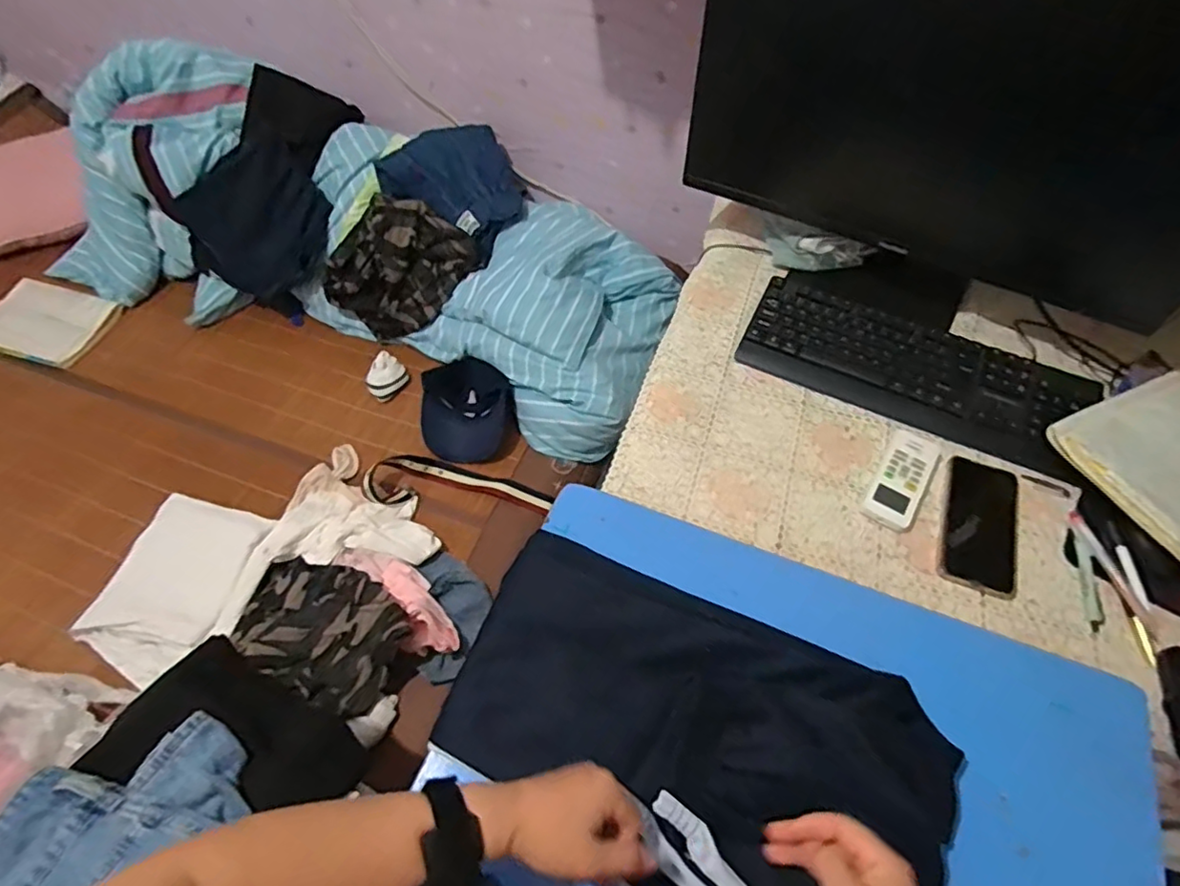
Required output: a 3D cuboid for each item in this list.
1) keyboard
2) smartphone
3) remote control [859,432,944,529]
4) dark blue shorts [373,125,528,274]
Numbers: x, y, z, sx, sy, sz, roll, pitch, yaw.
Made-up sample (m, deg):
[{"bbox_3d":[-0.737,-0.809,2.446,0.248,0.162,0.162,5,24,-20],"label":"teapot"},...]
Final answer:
[{"bbox_3d":[0.420,-0.097,0.797,0.417,0.035,0.157,24,59,15],"label":"keyboard"},{"bbox_3d":[0.444,0.091,0.688,0.081,0.007,0.166,19,58,12],"label":"smartphone"},{"bbox_3d":[0.372,0.040,0.719,0.054,0.017,0.139,29,60,18],"label":"remote control"},{"bbox_3d":[-0.263,-0.528,1.246,0.261,0.139,0.234,31,61,19],"label":"dark blue shorts"}]

